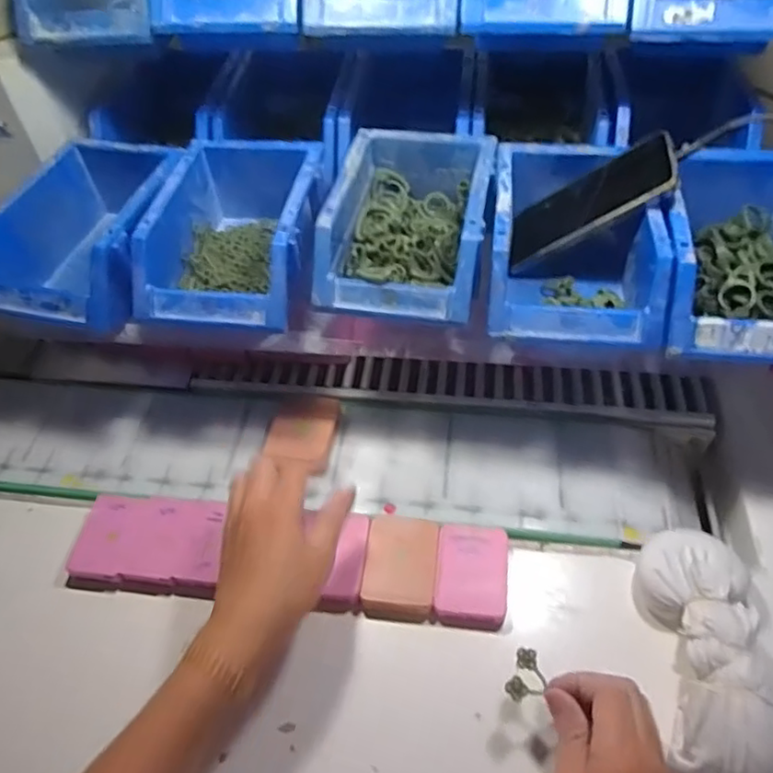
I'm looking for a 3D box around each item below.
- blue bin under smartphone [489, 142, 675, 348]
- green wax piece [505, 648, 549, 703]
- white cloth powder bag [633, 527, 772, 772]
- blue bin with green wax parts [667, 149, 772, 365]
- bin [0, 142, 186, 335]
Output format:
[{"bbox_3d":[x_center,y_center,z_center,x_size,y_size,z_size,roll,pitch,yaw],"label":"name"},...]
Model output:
[{"bbox_3d":[0.145,-0.107,0.491,0.122,0.081,0.171,5,51,7],"label":"blue bin under smartphone"},{"bbox_3d":[0.090,0.184,0.396,0.022,0.007,0.034,20,53,19],"label":"green wax piece"},{"bbox_3d":[0.218,0.177,0.410,0.072,0.049,0.168,0,51,3],"label":"white cloth powder bag"},{"bbox_3d":[0.265,-0.101,0.465,0.121,0.061,0.176,4,51,6],"label":"blue bin with green wax parts"},{"bbox_3d":[-0.249,-0.131,0.537,0.122,0.082,0.184,12,52,13],"label":"bin"}]

